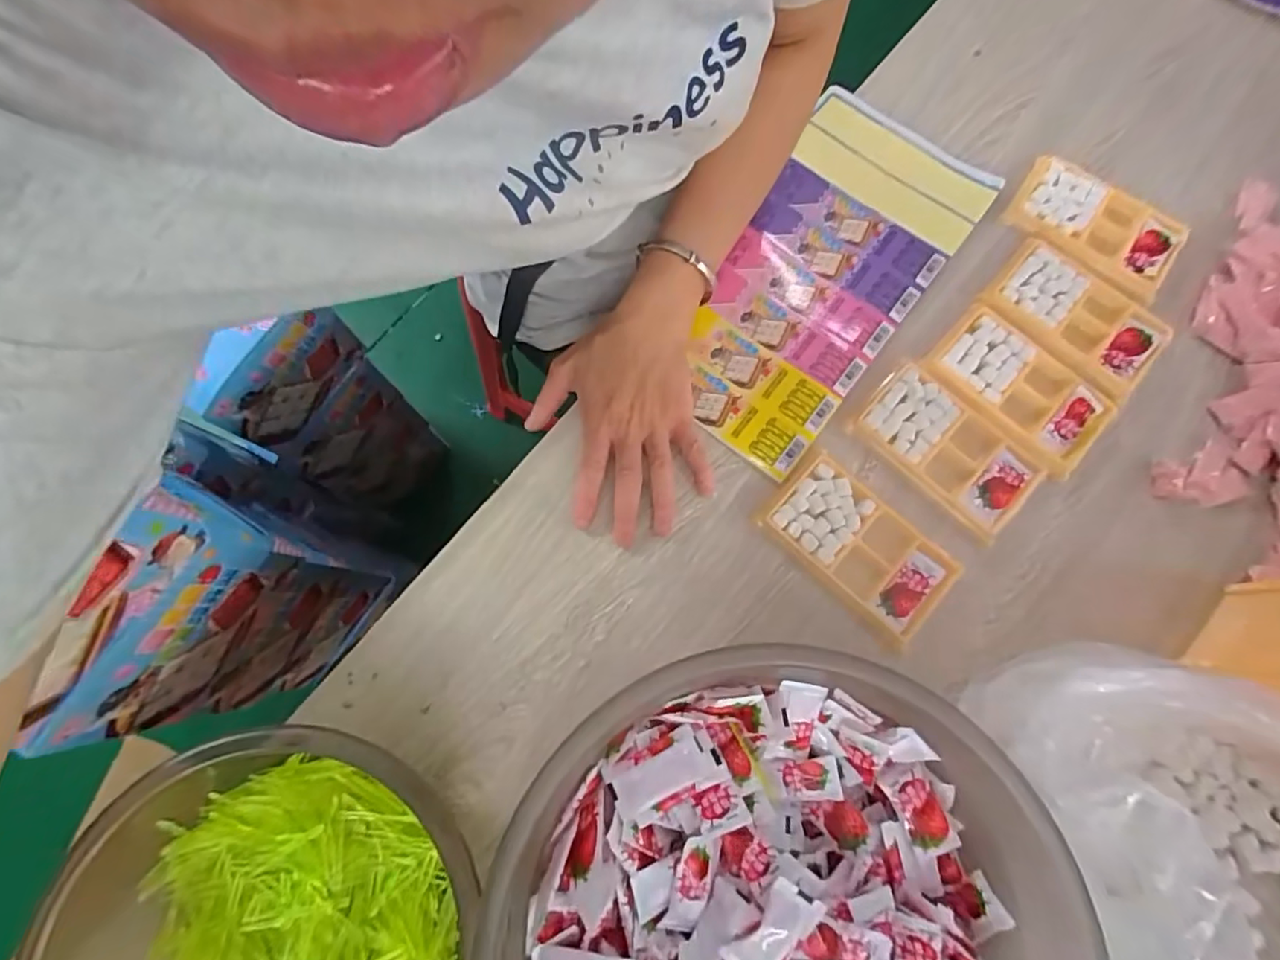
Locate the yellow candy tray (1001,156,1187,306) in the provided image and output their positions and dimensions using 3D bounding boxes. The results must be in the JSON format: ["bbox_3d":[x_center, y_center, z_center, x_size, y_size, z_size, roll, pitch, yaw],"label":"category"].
[{"bbox_3d":[0.378,-0.213,0.463,0.131,0.010,0.081,34,78,7],"label":"yellow candy tray"}]

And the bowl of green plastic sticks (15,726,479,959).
[{"bbox_3d":[-0.205,0.237,0.306,0.226,0.070,0.191,5,76,0],"label":"bowl of green plastic sticks"}]

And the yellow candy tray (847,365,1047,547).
[{"bbox_3d":[0.226,-0.024,0.410,0.129,0.009,0.072,41,79,9],"label":"yellow candy tray"}]

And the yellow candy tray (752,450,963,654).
[{"bbox_3d":[0.153,0.047,0.396,0.132,0.012,0.075,44,80,9],"label":"yellow candy tray"}]

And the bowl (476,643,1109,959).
[{"bbox_3d":[0.090,0.265,0.297,0.280,0.099,0.348,-35,79,-9],"label":"bowl"}]

